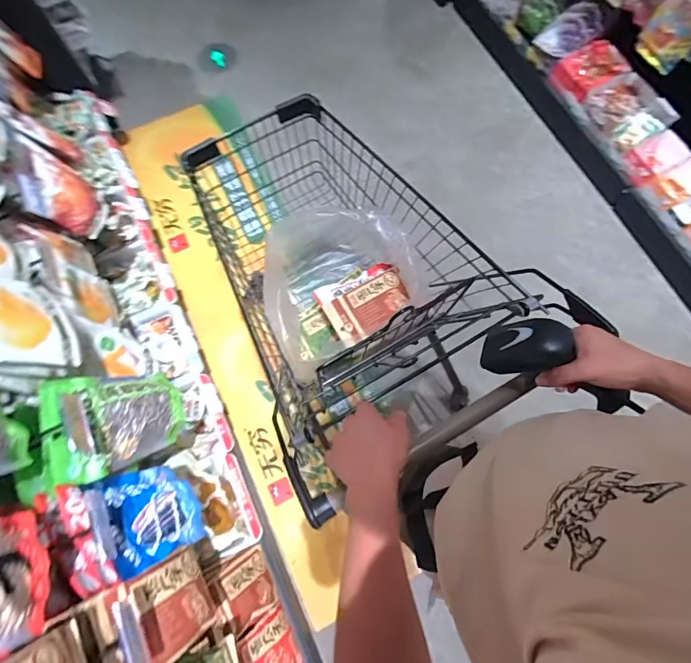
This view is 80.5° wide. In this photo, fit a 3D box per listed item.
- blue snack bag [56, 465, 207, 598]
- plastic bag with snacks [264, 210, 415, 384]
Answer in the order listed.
[{"bbox_3d":[-0.370,0.330,0.730,0.046,0.247,0.170,-42,74,11],"label":"blue snack bag"},{"bbox_3d":[-0.024,-0.110,0.945,0.328,0.228,0.303,-20,74,-5],"label":"plastic bag with snacks"}]

